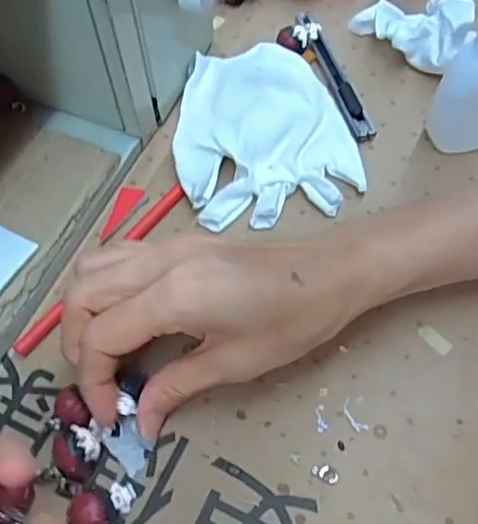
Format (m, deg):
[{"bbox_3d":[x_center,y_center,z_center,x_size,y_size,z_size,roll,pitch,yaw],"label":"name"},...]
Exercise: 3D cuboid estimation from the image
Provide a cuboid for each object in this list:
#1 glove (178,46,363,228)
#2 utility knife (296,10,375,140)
[{"bbox_3d":[0.012,-0.084,0.371,0.102,0.011,0.132,-10,61,-7],"label":"glove"},{"bbox_3d":[0.060,-0.128,0.397,0.014,0.006,0.124,-13,62,-9],"label":"utility knife"}]

